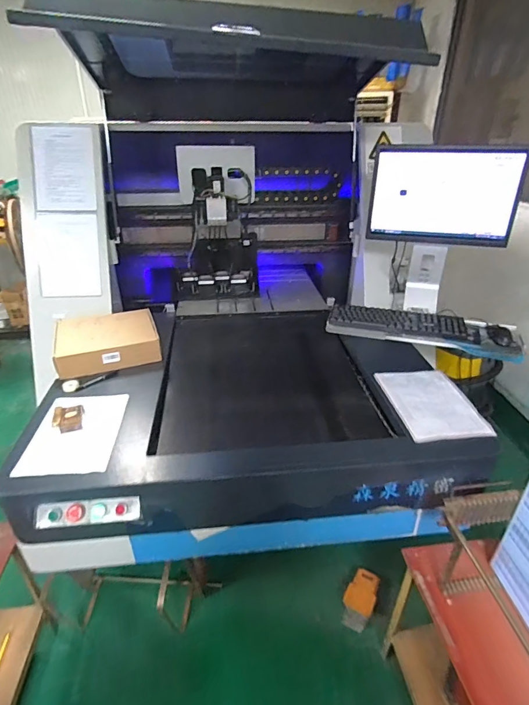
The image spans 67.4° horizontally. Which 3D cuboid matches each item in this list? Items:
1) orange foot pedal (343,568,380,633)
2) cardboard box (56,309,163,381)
[{"bbox_3d":[0.352,0.898,1.448,0.099,0.104,0.210,17,33,26],"label":"orange foot pedal"},{"bbox_3d":[-0.540,-0.047,1.378,0.332,0.093,0.267,-11,32,-19],"label":"cardboard box"}]

